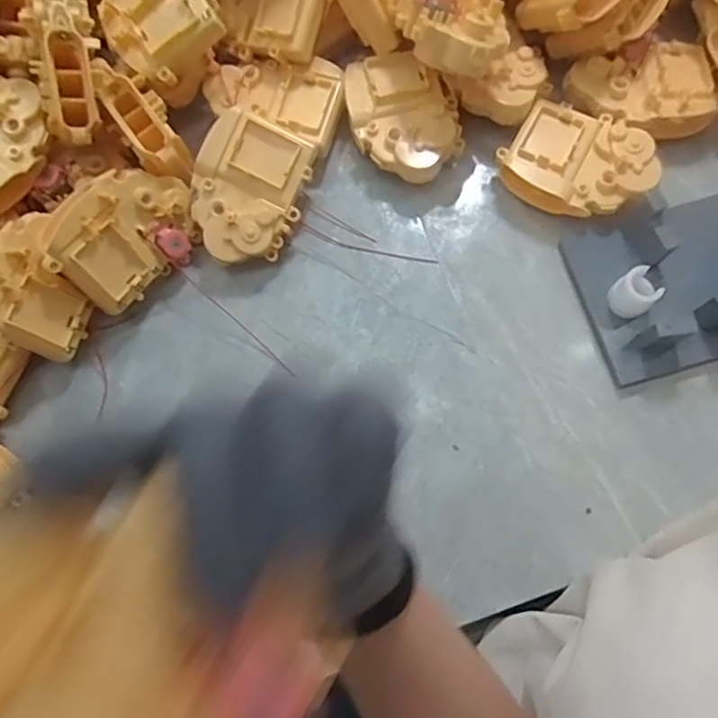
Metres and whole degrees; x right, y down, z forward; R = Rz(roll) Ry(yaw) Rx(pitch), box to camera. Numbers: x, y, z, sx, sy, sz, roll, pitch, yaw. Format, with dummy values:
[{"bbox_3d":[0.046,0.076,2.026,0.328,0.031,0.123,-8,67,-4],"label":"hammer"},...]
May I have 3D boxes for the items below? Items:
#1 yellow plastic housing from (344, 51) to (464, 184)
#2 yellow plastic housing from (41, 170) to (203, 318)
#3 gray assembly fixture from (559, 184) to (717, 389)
[{"bbox_3d":[0.033,-0.171,0.430,0.076,0.041,0.094,-11,75,0],"label":"yellow plastic housing"},{"bbox_3d":[-0.153,-0.081,0.391,0.096,0.023,0.075,-43,122,-28],"label":"yellow plastic housing"},{"bbox_3d":[0.225,-0.058,0.381,0.143,0.046,0.116,-14,75,-1],"label":"gray assembly fixture"}]

